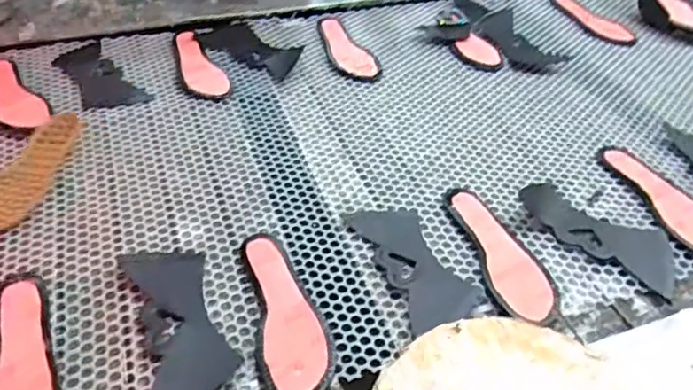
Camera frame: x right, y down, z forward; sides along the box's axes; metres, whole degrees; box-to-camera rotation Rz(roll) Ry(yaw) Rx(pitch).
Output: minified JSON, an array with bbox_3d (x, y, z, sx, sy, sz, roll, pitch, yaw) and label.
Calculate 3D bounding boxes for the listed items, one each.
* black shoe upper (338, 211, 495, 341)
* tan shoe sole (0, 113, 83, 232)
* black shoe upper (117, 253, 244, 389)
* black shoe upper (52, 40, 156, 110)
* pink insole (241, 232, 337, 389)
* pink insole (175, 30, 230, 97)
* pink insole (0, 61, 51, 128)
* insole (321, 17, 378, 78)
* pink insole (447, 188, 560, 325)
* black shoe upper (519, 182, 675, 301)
[{"bbox_3d":[0.082,0.077,0.721,0.095,0.021,0.201,-14,45,-19],"label":"black shoe upper"},{"bbox_3d":[-0.433,-0.030,0.806,0.090,0.020,0.238,11,42,7],"label":"tan shoe sole"},{"bbox_3d":[-0.181,0.132,0.648,0.088,0.011,0.211,-13,45,-18],"label":"black shoe upper"},{"bbox_3d":[-0.409,-0.194,0.992,0.093,0.004,0.211,-28,51,-31],"label":"black shoe upper"},{"bbox_3d":[-0.068,0.124,0.661,0.073,0.017,0.225,-9,44,-15],"label":"pink insole"},{"bbox_3d":[-0.254,-0.224,1.033,0.064,0.011,0.209,-15,46,-20],"label":"pink insole"},{"bbox_3d":[-0.518,-0.158,0.935,0.063,0.009,0.217,-25,50,-28],"label":"pink insole"},{"bbox_3d":[-0.002,-0.278,1.113,0.063,0.010,0.218,-9,44,-15],"label":"insole"},{"bbox_3d":[0.190,0.064,0.735,0.074,0.028,0.231,-7,43,-12],"label":"pink insole"},{"bbox_3d":[0.322,0.044,0.776,0.213,0.014,0.092,32,49,27],"label":"black shoe upper"}]

